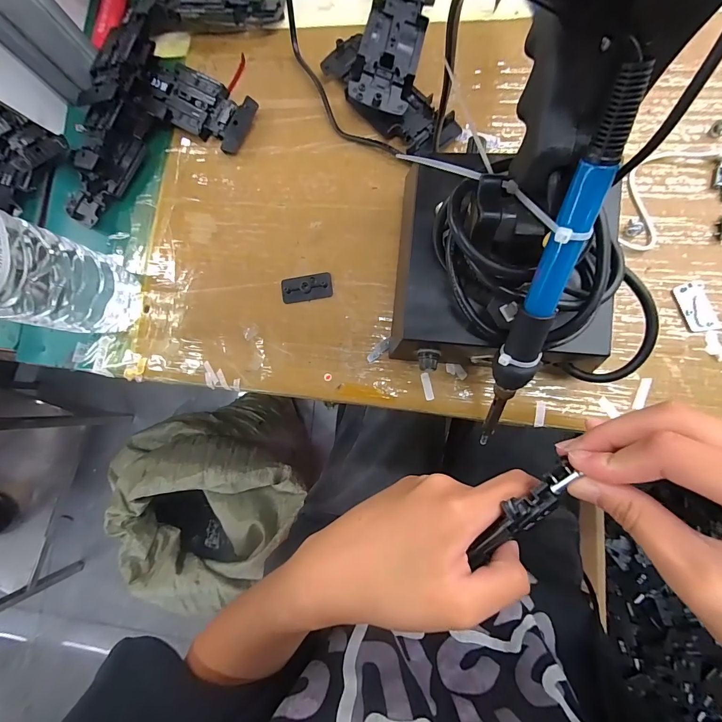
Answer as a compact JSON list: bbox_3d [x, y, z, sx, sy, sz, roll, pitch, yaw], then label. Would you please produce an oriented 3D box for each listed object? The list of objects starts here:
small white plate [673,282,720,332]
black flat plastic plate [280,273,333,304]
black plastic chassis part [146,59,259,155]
[{"bbox_3d":[0.229,-0.037,0.250,0.018,0.004,0.034,-17,82,6],"label":"small white plate"},{"bbox_3d":[-0.043,-0.059,0.290,0.040,0.007,0.020,-8,84,7],"label":"black flat plastic plate"},{"bbox_3d":[-0.144,-0.223,0.320,0.109,0.013,0.049,31,89,10],"label":"black plastic chassis part"}]

